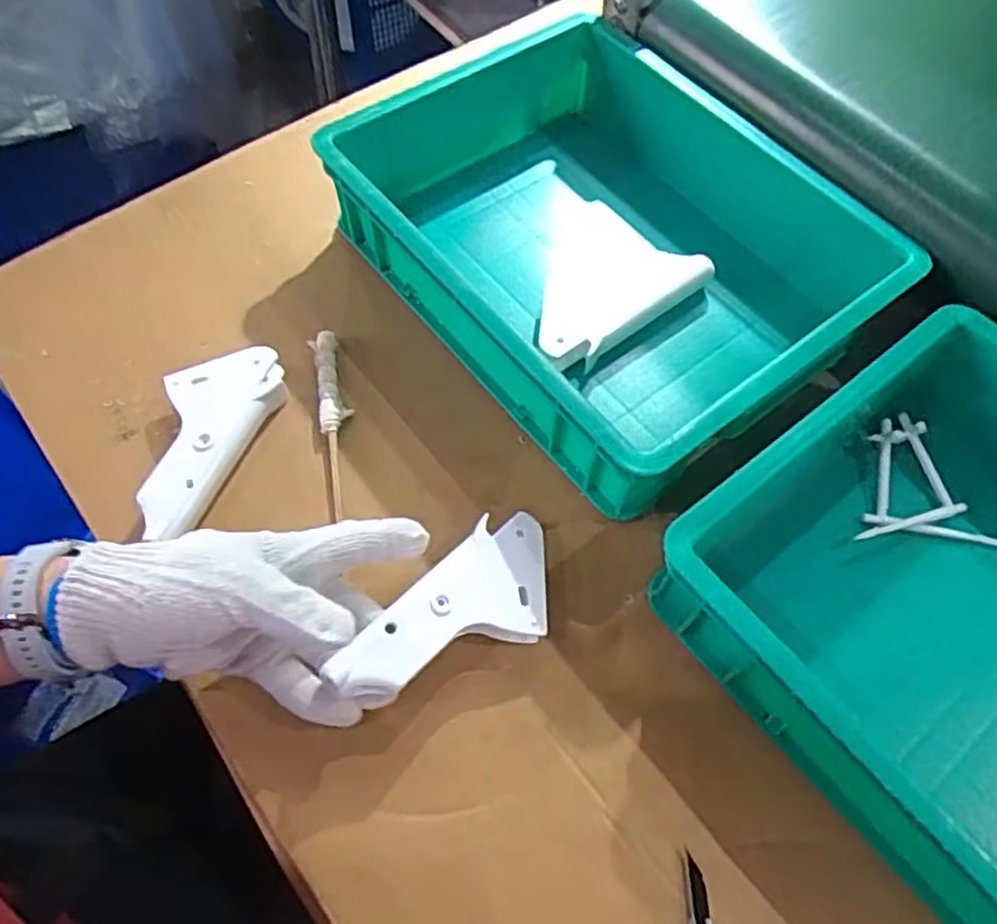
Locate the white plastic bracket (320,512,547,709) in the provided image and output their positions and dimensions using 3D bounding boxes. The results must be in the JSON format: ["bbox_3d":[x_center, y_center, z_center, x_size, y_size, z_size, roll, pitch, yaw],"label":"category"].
[{"bbox_3d":[-0.023,0.088,0.404,0.139,0.029,0.062,-32,66,-29],"label":"white plastic bracket"}]

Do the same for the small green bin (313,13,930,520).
[{"bbox_3d":[0.072,-0.154,0.529,0.264,0.108,0.337,-35,67,-20],"label":"small green bin"}]

